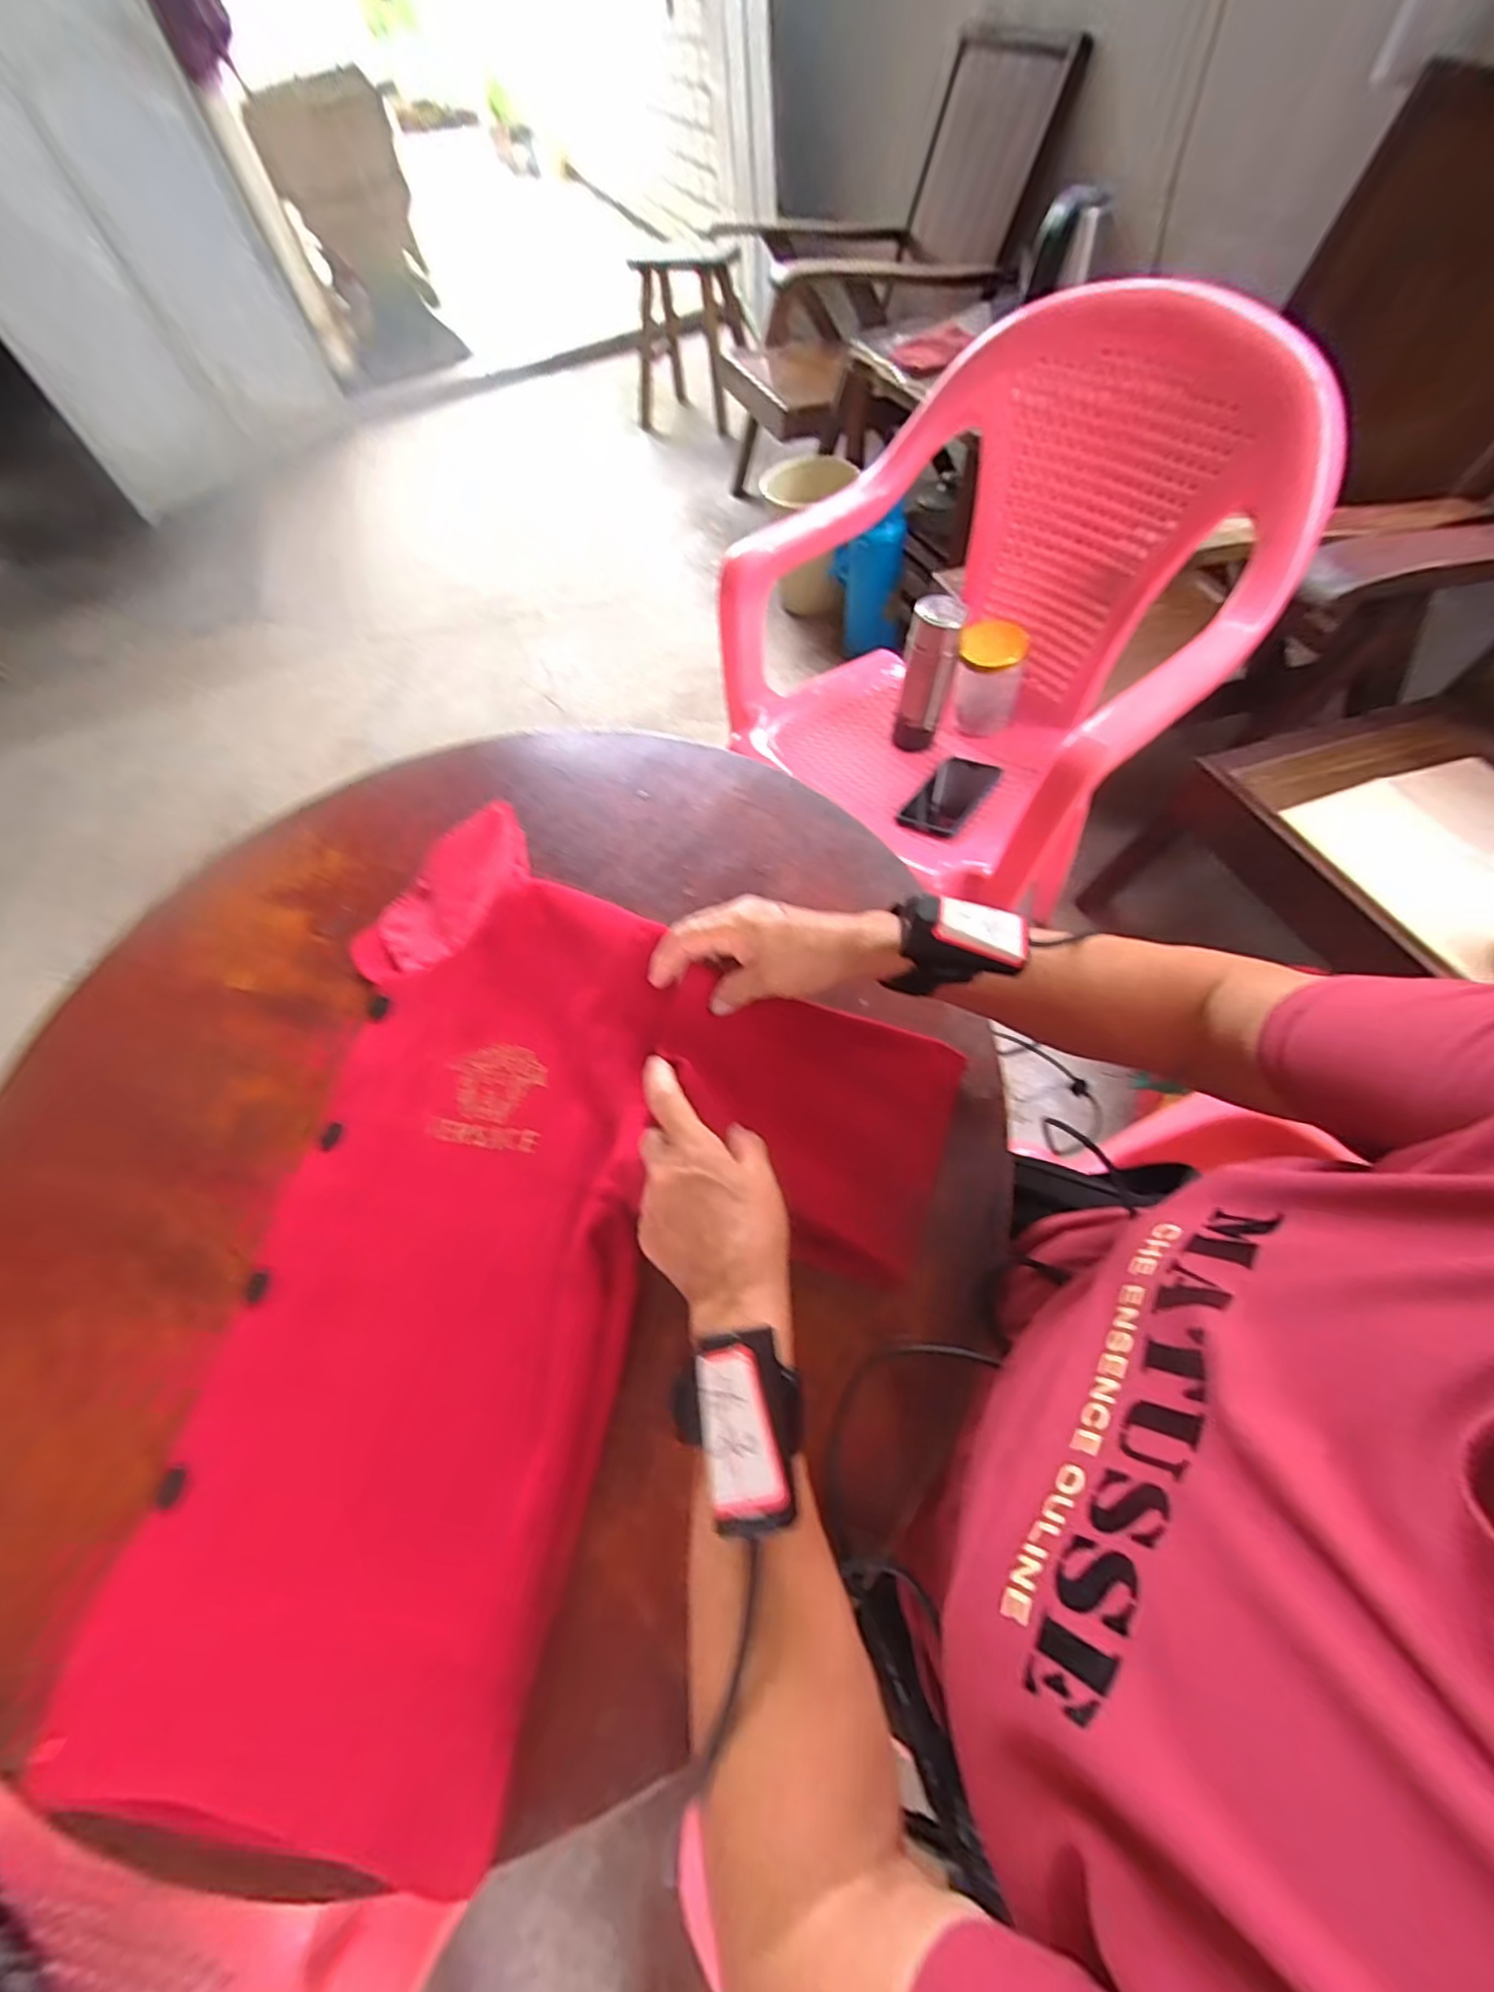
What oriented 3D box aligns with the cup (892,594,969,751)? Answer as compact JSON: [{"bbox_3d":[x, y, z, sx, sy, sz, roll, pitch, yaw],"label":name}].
[{"bbox_3d":[0.223,-0.392,0.808,0.058,0.181,0.050,11,63,13],"label":"cup"}]

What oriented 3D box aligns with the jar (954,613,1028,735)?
[{"bbox_3d":[0.313,-0.418,0.850,0.087,0.117,0.098,11,63,13],"label":"jar"}]

